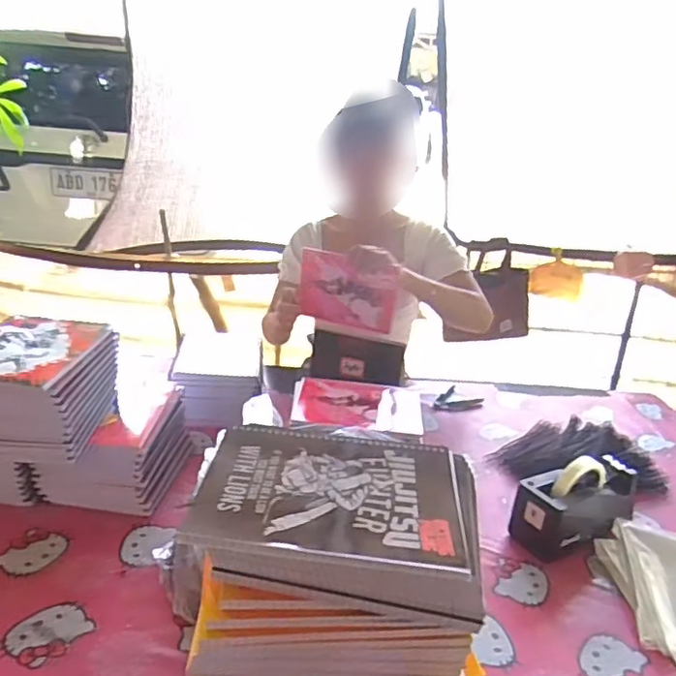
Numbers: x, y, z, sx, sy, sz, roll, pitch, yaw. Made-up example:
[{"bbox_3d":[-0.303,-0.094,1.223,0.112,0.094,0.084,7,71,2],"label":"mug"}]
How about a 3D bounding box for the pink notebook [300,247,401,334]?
[{"bbox_3d":[0.022,-0.089,1.193,0.191,0.158,0.011,14,36,11],"label":"pink notebook"}]

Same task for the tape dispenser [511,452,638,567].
[{"bbox_3d":[0.354,0.238,0.882,0.196,0.119,0.086,-9,25,-33],"label":"tape dispenser"}]

